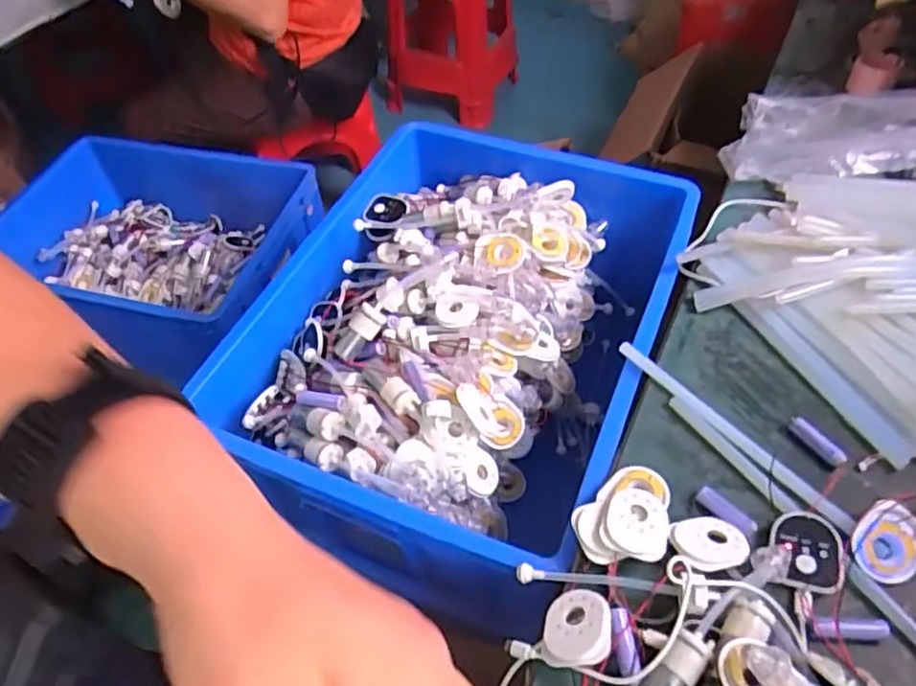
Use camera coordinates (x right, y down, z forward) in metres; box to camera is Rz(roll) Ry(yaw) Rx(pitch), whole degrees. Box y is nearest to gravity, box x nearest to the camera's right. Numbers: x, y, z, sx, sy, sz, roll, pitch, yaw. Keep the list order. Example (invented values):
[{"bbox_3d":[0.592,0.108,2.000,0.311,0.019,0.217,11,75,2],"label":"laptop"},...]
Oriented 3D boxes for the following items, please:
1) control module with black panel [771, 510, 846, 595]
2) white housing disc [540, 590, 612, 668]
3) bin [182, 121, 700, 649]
[{"bbox_3d":[0.262,0.155,0.481,0.048,0.015,0.059,10,53,10],"label":"control module with black panel"},{"bbox_3d":[0.083,0.199,0.449,0.050,0.009,0.054,-22,28,13],"label":"white housing disc"},{"bbox_3d":[0.010,0.009,0.790,0.425,0.248,0.551,17,55,16],"label":"bin"}]

